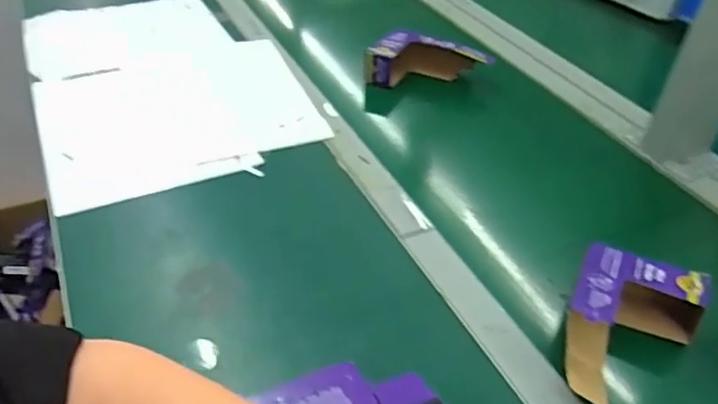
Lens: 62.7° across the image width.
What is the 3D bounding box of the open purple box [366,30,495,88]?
[{"bbox_3d":[0.091,-0.202,0.825,0.169,0.058,0.058,-2,41,-9],"label":"open purple box"}]

